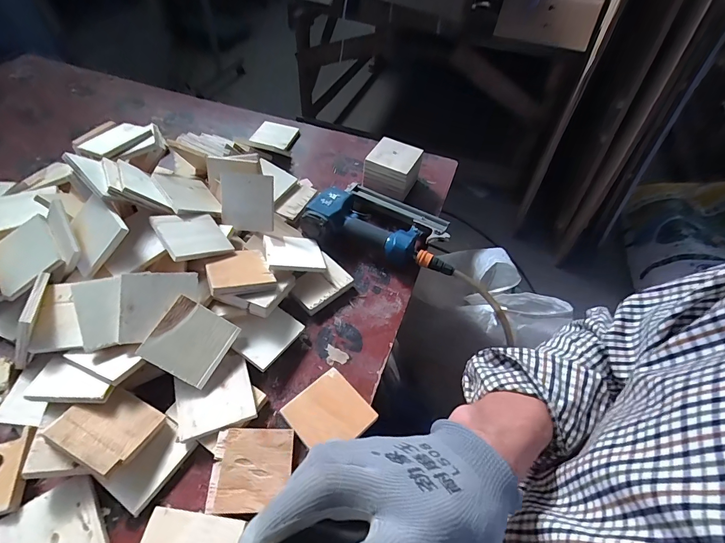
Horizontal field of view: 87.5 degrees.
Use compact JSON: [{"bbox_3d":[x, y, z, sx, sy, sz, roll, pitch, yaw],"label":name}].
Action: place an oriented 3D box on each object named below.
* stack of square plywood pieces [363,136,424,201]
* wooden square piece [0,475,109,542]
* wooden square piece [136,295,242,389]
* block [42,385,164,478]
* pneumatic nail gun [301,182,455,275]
[{"bbox_3d":[0.062,-0.202,0.757,0.099,0.080,0.096,21,54,11],"label":"stack of square plywood pieces"},{"bbox_3d":[-0.330,0.282,0.402,0.092,0.012,0.088,-26,59,-22],"label":"wooden square piece"},{"bbox_3d":[-0.222,0.090,0.490,0.089,0.006,0.089,35,68,-15],"label":"wooden square piece"},{"bbox_3d":[-0.290,0.174,0.432,0.089,0.007,0.079,29,39,6],"label":"block"},{"bbox_3d":[0.041,-0.090,0.674,0.260,0.065,0.150,17,53,8],"label":"pneumatic nail gun"}]

